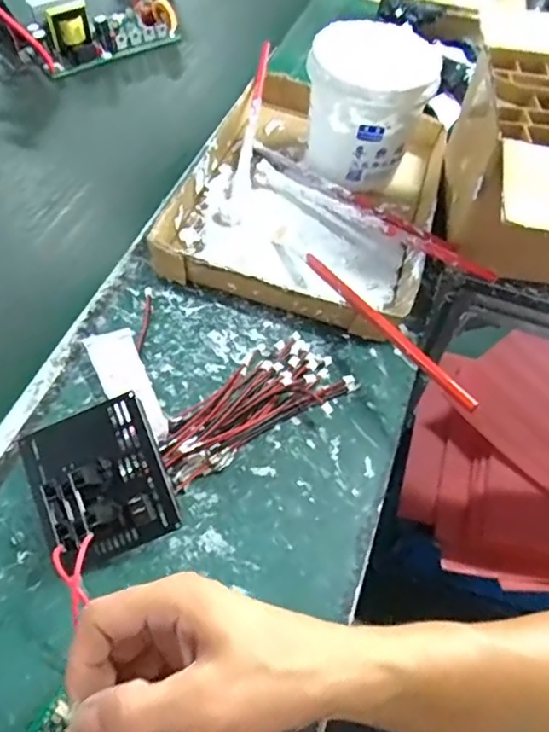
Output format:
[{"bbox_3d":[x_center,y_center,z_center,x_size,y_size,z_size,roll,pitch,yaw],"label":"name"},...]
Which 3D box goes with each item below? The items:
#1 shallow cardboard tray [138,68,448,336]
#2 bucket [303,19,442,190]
[{"bbox_3d":[0.044,-0.180,0.575,0.242,0.044,0.317,19,57,9],"label":"shallow cardboard tray"},{"bbox_3d":[0.094,-0.266,0.576,0.123,0.122,0.115,2,56,-3],"label":"bucket"}]

